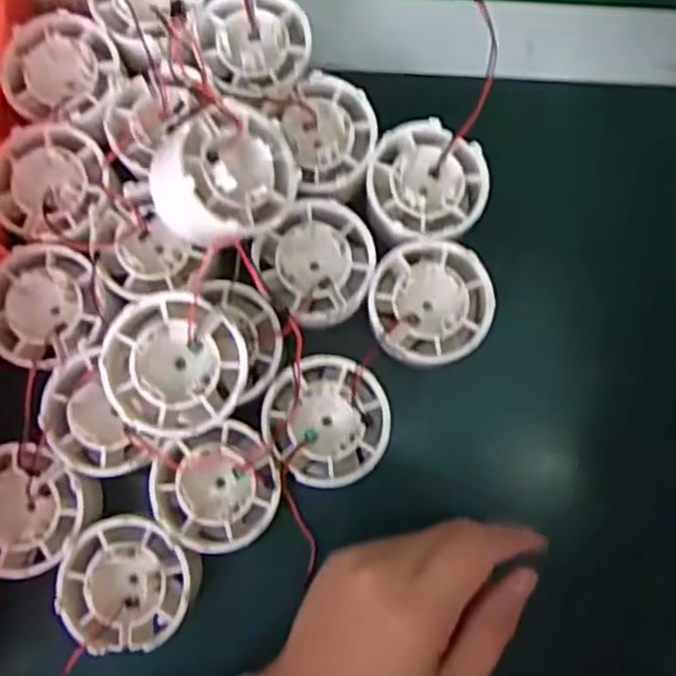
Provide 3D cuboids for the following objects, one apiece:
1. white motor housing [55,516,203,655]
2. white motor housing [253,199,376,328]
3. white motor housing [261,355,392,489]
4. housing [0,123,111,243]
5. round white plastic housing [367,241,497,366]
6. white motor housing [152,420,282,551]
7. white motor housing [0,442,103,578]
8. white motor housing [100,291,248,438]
[{"bbox_3d":[-0.085,0.100,0.293,0.052,0.018,0.051,0,82,-1],"label":"white motor housing"},{"bbox_3d":[-0.007,-0.032,0.312,0.048,0.022,0.048,0,82,-1],"label":"white motor housing"},{"bbox_3d":[-0.004,0.035,0.301,0.050,0.021,0.051,0,82,-1],"label":"white motor housing"},{"bbox_3d":[-0.123,-0.066,0.314,0.046,0.023,0.050,0,82,-1],"label":"housing"},{"bbox_3d":[0.039,-0.014,0.314,0.050,0.022,0.052,0,82,-1],"label":"round white plastic housing"},{"bbox_3d":[-0.049,0.062,0.301,0.050,0.021,0.048,0,82,-1],"label":"white motor housing"},{"bbox_3d":[-0.126,0.070,0.295,0.051,0.027,0.051,0,82,-1],"label":"white motor housing"},{"bbox_3d":[-0.060,0.010,0.267,0.050,0.022,0.050,2,86,-2],"label":"white motor housing"}]

